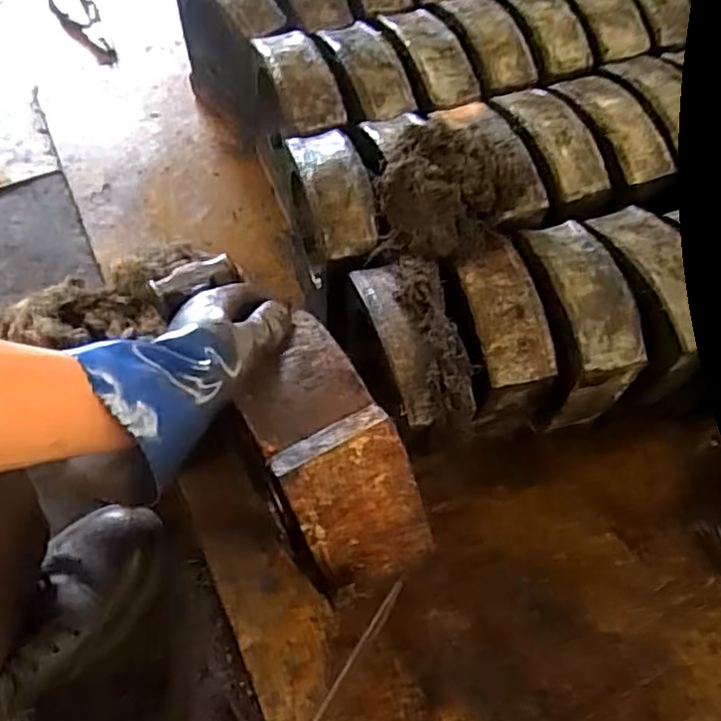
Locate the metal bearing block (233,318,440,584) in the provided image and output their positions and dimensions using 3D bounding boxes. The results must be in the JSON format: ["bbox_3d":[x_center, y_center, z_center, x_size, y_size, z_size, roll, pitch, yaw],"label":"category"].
[{"bbox_3d":[-0.022,0.065,0.477,0.085,0.064,0.195,-25,84,-12],"label":"metal bearing block"}]

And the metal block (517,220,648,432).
[{"bbox_3d":[0.197,-0.036,0.641,0.075,0.128,0.163,-8,62,-7],"label":"metal block"}]

